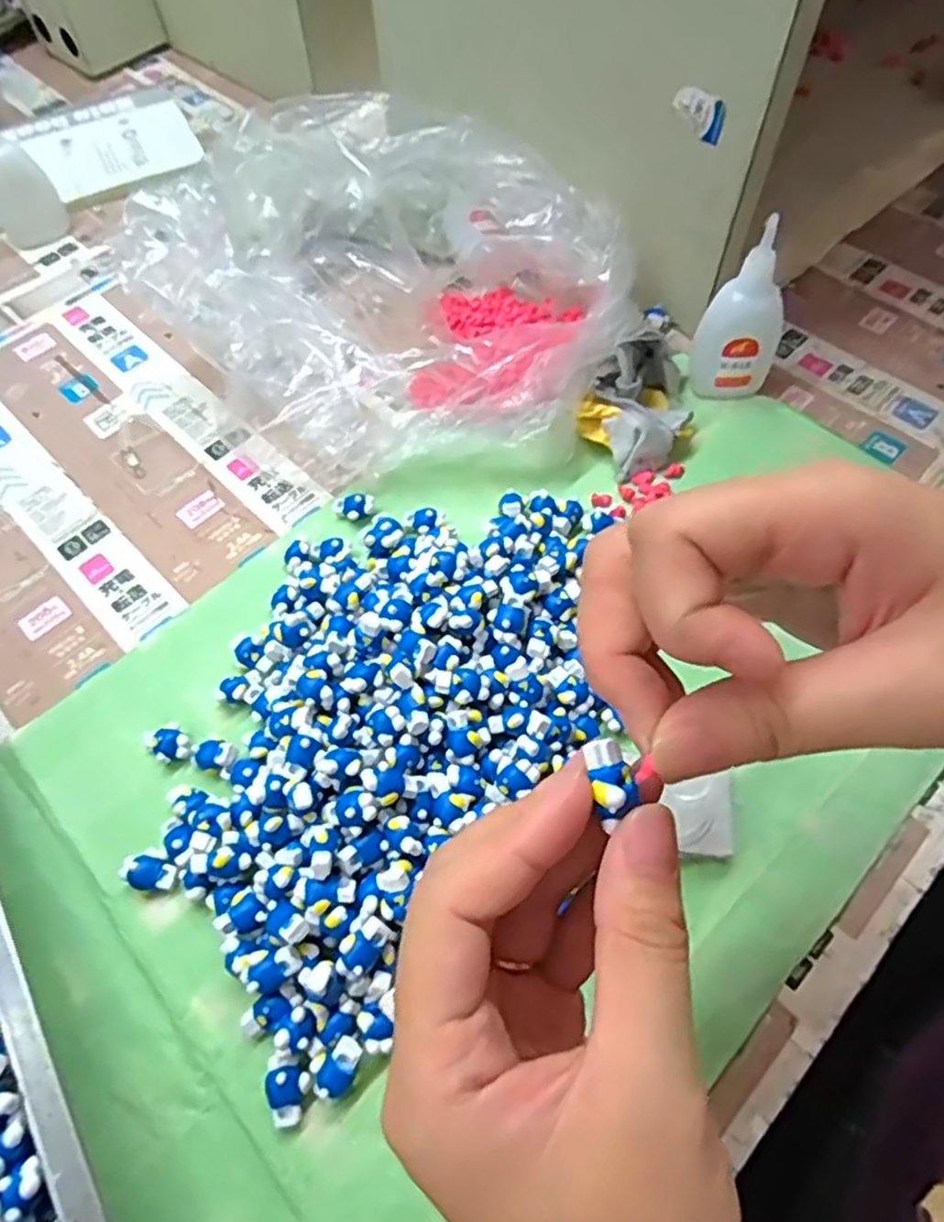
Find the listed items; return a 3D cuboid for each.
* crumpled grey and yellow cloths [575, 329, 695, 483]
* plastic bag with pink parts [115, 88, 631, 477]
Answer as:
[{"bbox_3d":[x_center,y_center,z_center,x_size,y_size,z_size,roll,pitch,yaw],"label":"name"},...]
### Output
[{"bbox_3d":[0.091,-0.115,0.388,0.058,0.035,0.079,11,63,8],"label":"crumpled grey and yellow cloths"},{"bbox_3d":[-0.036,-0.183,0.400,0.240,0.093,0.216,31,67,17],"label":"plastic bag with pink parts"}]

